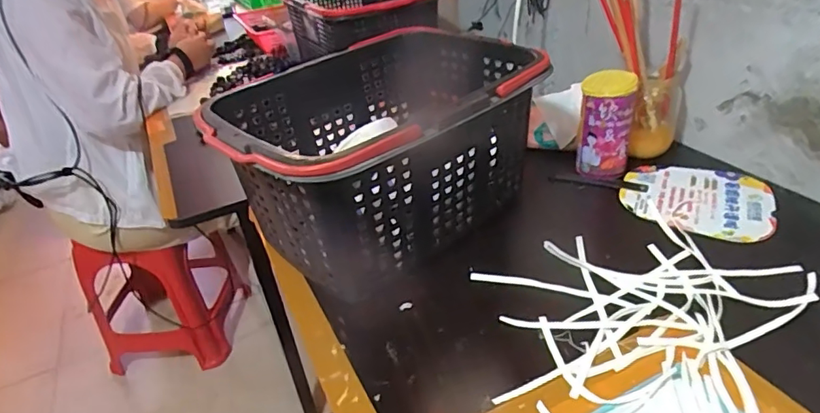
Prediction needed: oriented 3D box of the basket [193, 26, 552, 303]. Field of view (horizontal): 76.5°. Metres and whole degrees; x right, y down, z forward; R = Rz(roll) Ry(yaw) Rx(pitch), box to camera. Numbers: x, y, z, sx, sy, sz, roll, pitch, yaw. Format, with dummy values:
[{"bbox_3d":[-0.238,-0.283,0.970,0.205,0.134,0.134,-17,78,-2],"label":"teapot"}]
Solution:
[{"bbox_3d":[-0.029,-0.063,0.627,0.363,0.183,0.261,-28,38,-30],"label":"basket"}]

